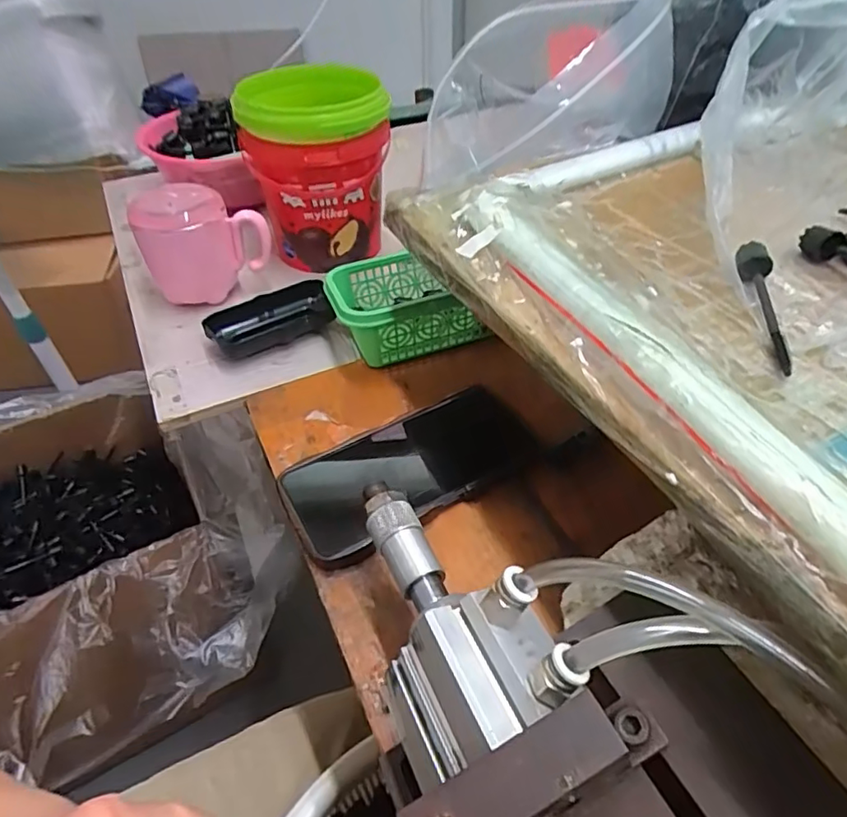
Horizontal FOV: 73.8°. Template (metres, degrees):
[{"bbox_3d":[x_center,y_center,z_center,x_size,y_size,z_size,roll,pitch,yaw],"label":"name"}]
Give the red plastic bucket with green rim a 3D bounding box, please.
[{"bbox_3d":[-0.102,-0.231,0.540,0.121,0.147,0.127,-11,46,-11],"label":"red plastic bucket with green rim"}]

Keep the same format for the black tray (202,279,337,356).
[{"bbox_3d":[-0.130,-0.076,0.486,0.106,0.025,0.048,-24,49,-21],"label":"black tray"}]

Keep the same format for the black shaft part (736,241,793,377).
[{"bbox_3d":[0.158,-0.050,0.262,0.017,0.014,0.084,11,46,11],"label":"black shaft part"}]

